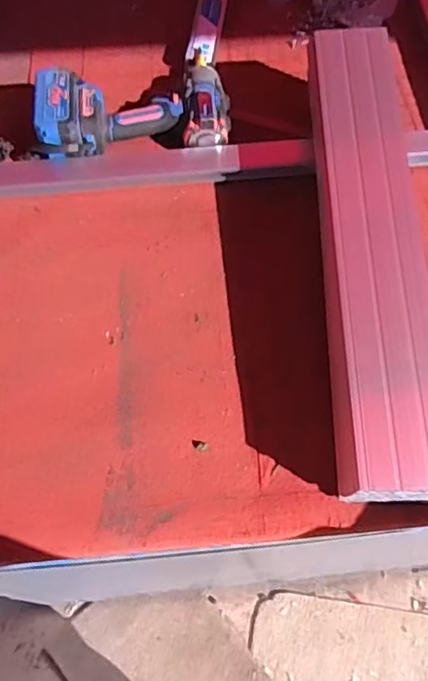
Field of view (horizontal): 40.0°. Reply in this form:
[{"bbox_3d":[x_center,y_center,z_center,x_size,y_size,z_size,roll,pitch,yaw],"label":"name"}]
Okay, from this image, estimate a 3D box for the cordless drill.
[{"bbox_3d":[-0.113,-0.328,0.800,0.261,0.077,0.166,-4,64,-6],"label":"cordless drill"}]

